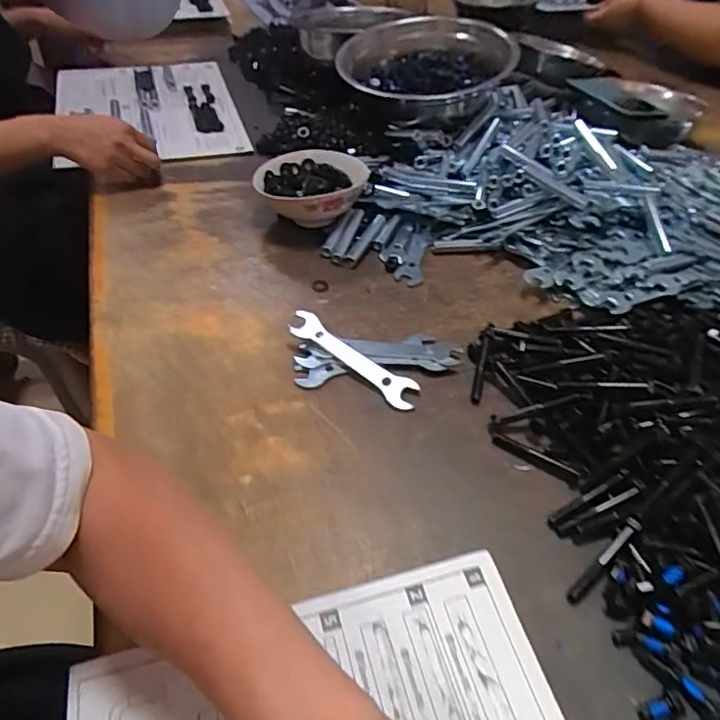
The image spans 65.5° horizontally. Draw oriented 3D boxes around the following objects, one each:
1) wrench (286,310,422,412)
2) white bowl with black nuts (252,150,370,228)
[{"bbox_3d":[-0.007,0.000,0.555,0.147,0.009,0.031,33,70,17],"label":"wrench"},{"bbox_3d":[-0.064,-0.218,0.720,0.120,0.058,0.126,2,45,-2],"label":"white bowl with black nuts"}]

